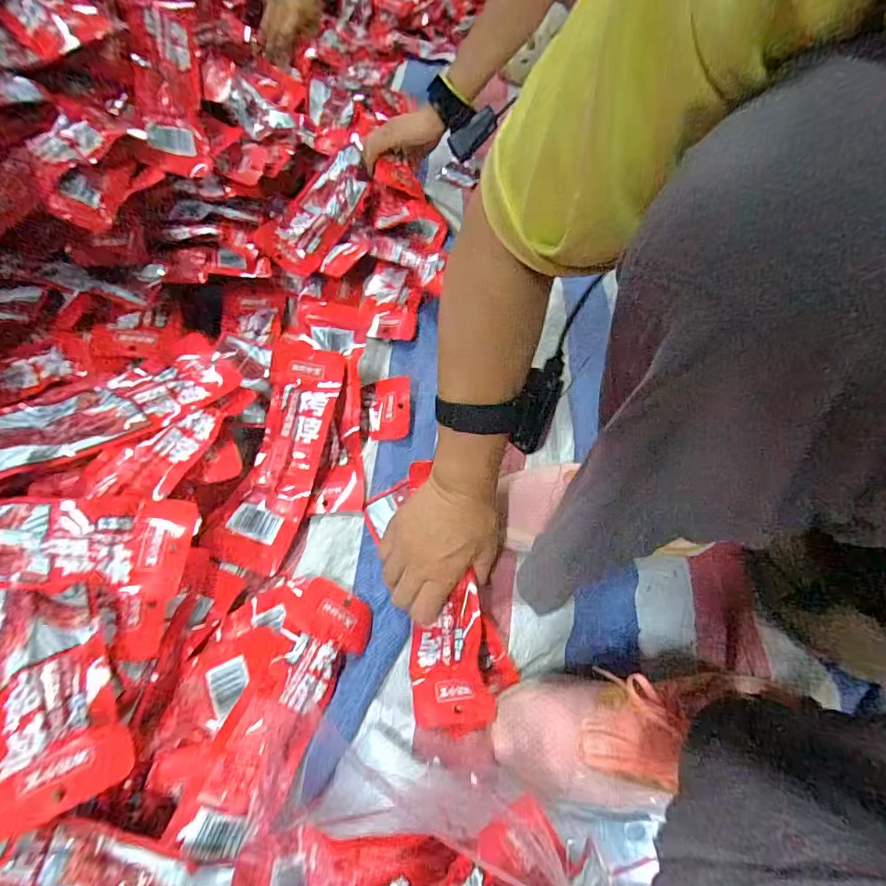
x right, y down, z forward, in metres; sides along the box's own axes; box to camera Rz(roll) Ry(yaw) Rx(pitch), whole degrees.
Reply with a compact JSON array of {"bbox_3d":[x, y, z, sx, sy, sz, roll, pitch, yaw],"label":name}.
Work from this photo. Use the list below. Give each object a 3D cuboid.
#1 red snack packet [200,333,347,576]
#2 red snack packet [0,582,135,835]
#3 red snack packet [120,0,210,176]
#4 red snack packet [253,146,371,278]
[{"bbox_3d":[-0.169,0.003,0.497,0.080,0.012,0.246,15,73,-7],"label":"red snack packet"},{"bbox_3d":[-0.268,0.169,0.325,0.074,0.023,0.149,-4,52,-36],"label":"red snack packet"},{"bbox_3d":[-0.321,-0.419,0.550,0.065,0.021,0.205,-8,89,-43],"label":"red snack packet"},{"bbox_3d":[-0.164,-0.321,0.643,0.077,0.026,0.217,35,69,-13],"label":"red snack packet"}]

